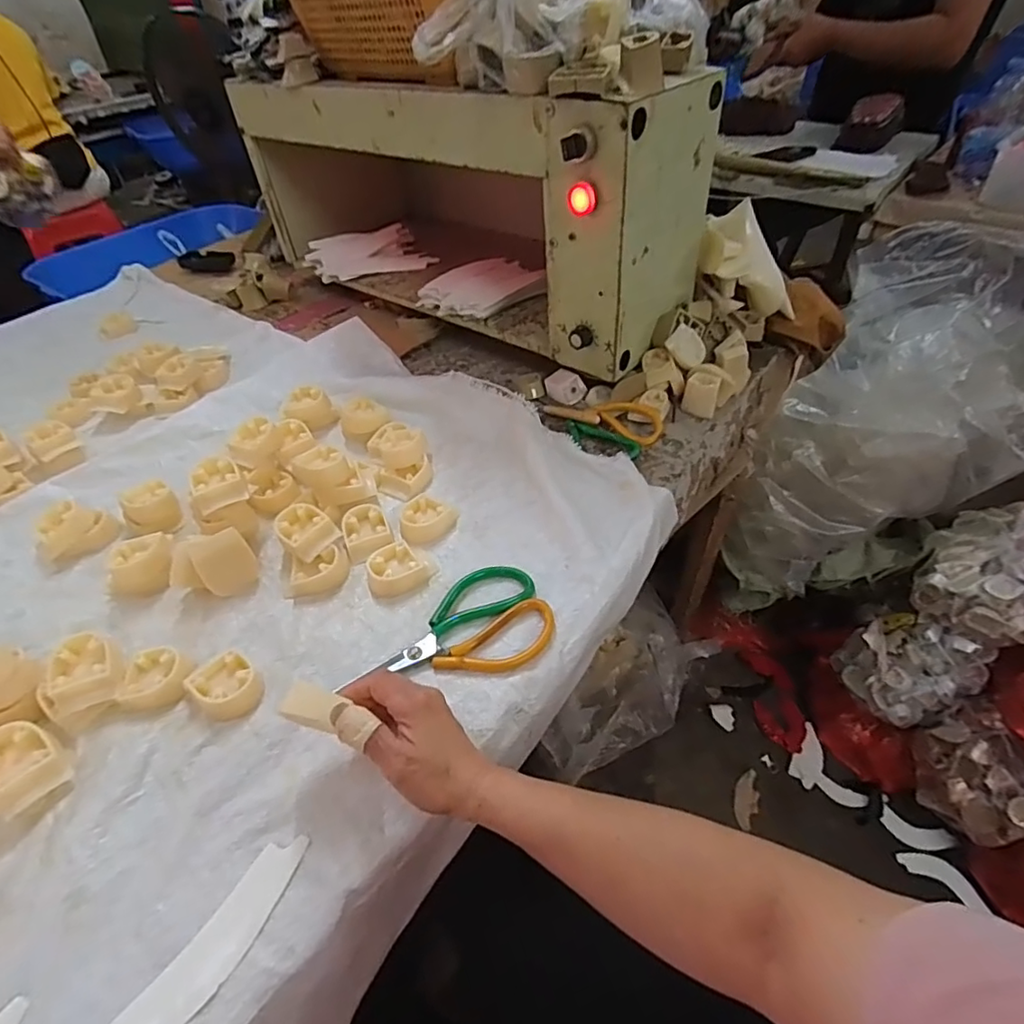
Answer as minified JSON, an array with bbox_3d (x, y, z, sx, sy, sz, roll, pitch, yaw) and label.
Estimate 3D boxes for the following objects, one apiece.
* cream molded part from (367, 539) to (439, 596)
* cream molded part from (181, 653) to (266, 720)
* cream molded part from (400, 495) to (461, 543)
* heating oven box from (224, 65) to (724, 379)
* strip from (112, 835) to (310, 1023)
[{"bbox_3d":[-0.108,0.052,0.540,0.061,0.019,0.047,-25,50,-17],"label":"cream molded part"},{"bbox_3d":[-0.230,0.143,0.459,0.049,0.020,0.046,34,59,31],"label":"cream molded part"},{"bbox_3d":[-0.089,0.005,0.586,0.059,0.016,0.049,-31,52,-21],"label":"cream molded part"},{"bbox_3d":[-0.095,-0.451,0.809,0.720,0.300,0.193,32,57,30],"label":"heating oven box"},{"bbox_3d":[-0.186,0.273,0.345,0.036,0.004,0.150,26,52,24],"label":"strip"}]

